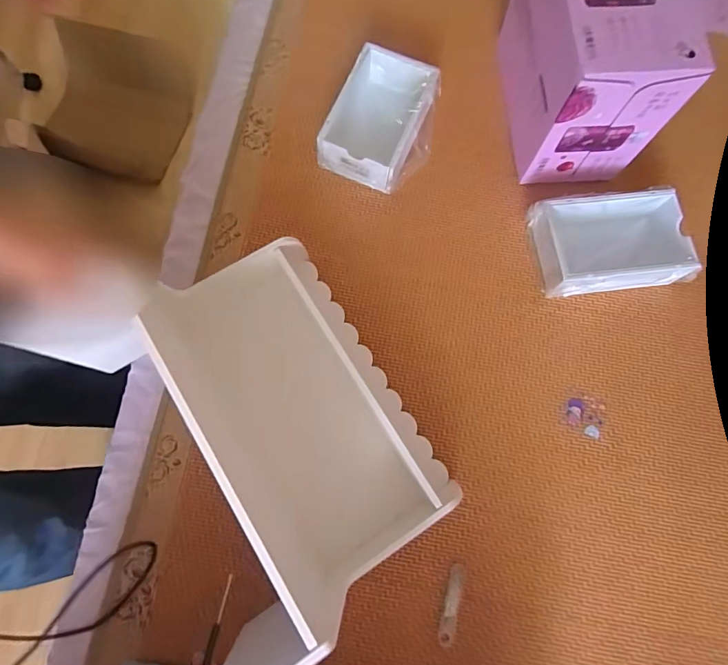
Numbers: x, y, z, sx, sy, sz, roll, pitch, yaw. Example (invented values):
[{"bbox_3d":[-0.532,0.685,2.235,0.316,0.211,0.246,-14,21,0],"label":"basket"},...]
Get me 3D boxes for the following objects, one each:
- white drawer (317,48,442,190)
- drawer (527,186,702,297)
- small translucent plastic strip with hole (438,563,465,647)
[{"bbox_3d":[0.022,-0.318,0.650,0.125,0.076,0.187,24,76,7],"label":"white drawer"},{"bbox_3d":[0.337,-0.122,0.603,0.189,0.068,0.124,-7,75,-1],"label":"drawer"},{"bbox_3d":[0.105,0.323,0.514,0.018,0.004,0.087,16,76,5],"label":"small translucent plastic strip with hole"}]

